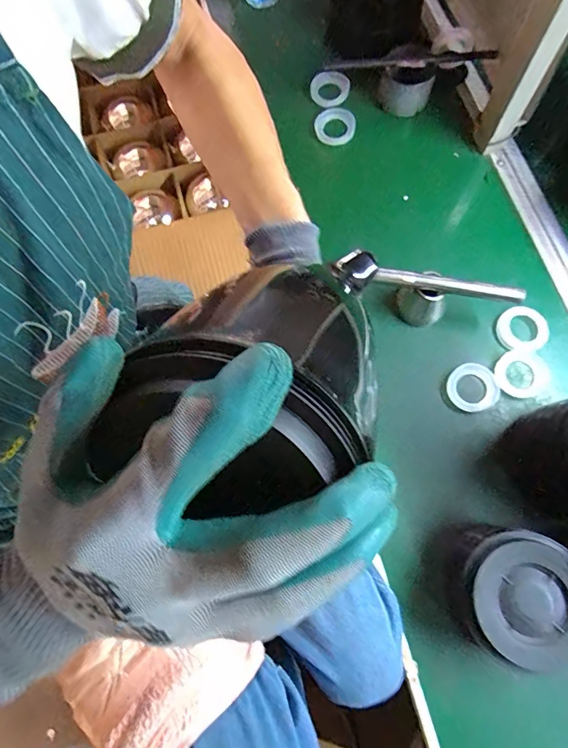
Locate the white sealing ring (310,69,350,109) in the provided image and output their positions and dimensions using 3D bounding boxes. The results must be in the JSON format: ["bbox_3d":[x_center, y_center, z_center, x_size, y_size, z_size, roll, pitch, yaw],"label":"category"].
[{"bbox_3d":[0.070,-0.435,0.659,0.059,0.013,0.063,-1,78,4],"label":"white sealing ring"}]

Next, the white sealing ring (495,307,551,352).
[{"bbox_3d":[0.299,-0.055,0.536,0.061,0.009,0.056,0,73,2],"label":"white sealing ring"}]

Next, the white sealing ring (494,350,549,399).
[{"bbox_3d":[0.291,0.001,0.526,0.062,0.006,0.059,0,73,2],"label":"white sealing ring"}]

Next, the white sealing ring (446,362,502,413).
[{"bbox_3d":[0.228,0.017,0.521,0.058,0.008,0.057,0,73,2],"label":"white sealing ring"}]

